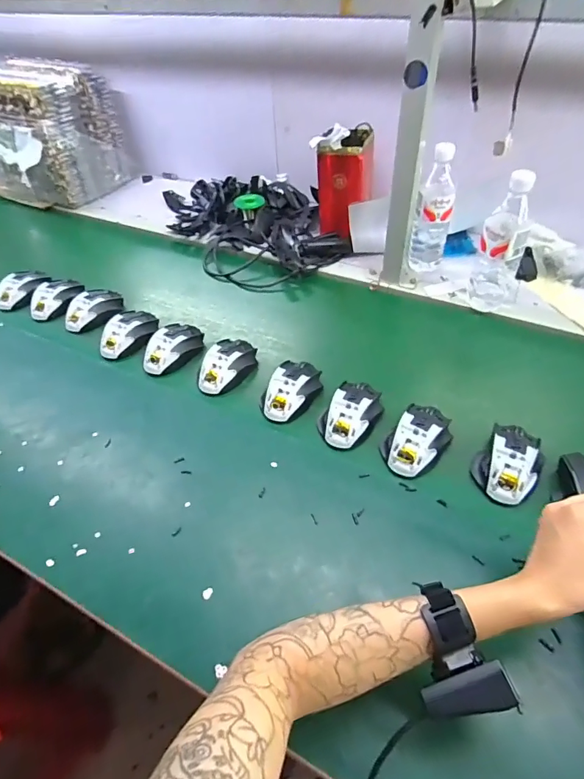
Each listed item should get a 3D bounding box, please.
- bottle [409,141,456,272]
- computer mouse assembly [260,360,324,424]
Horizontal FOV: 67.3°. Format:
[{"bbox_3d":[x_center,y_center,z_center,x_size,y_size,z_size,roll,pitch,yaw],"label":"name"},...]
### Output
[{"bbox_3d":[0.269,-0.332,0.831,0.064,0.226,0.063,12,48,14],"label":"bottle"},{"bbox_3d":[-0.001,0.001,0.659,0.067,0.032,0.109,21,52,22],"label":"computer mouse assembly"}]

